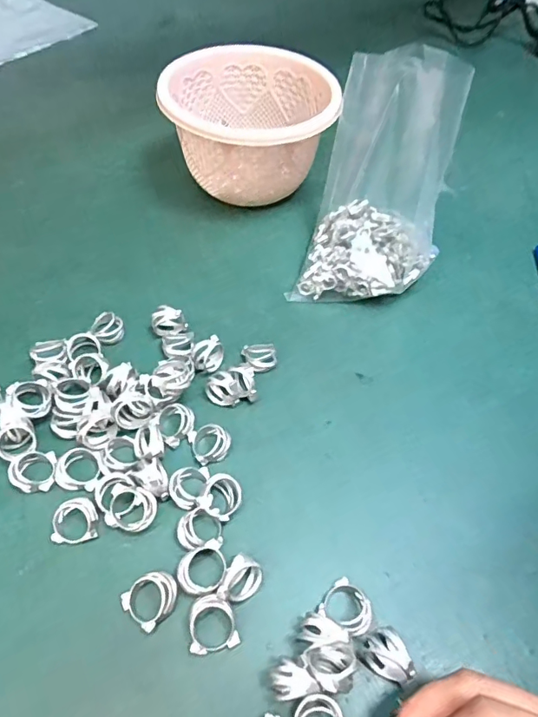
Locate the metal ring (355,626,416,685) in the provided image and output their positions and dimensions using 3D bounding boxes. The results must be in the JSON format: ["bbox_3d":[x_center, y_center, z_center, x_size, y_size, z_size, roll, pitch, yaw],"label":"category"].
[{"bbox_3d":[0.055,0.142,0.229,0.016,0.023,0.024,-22,60,-18],"label":"metal ring"}]

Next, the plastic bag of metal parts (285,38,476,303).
[{"bbox_3d":[0.088,-0.130,0.351,0.099,0.139,0.136,15,56,5],"label":"plastic bag of metal parts"}]

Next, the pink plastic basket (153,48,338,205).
[{"bbox_3d":[-0.017,-0.202,0.431,0.136,0.087,0.131,2,56,-3],"label":"pink plastic basket"}]

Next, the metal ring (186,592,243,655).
[{"bbox_3d":[-0.028,0.131,0.239,0.023,0.012,0.024,-9,57,-11],"label":"metal ring"}]

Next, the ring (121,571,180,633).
[{"bbox_3d":[-0.059,0.121,0.244,0.026,0.010,0.023,-36,65,-25],"label":"ring"}]

